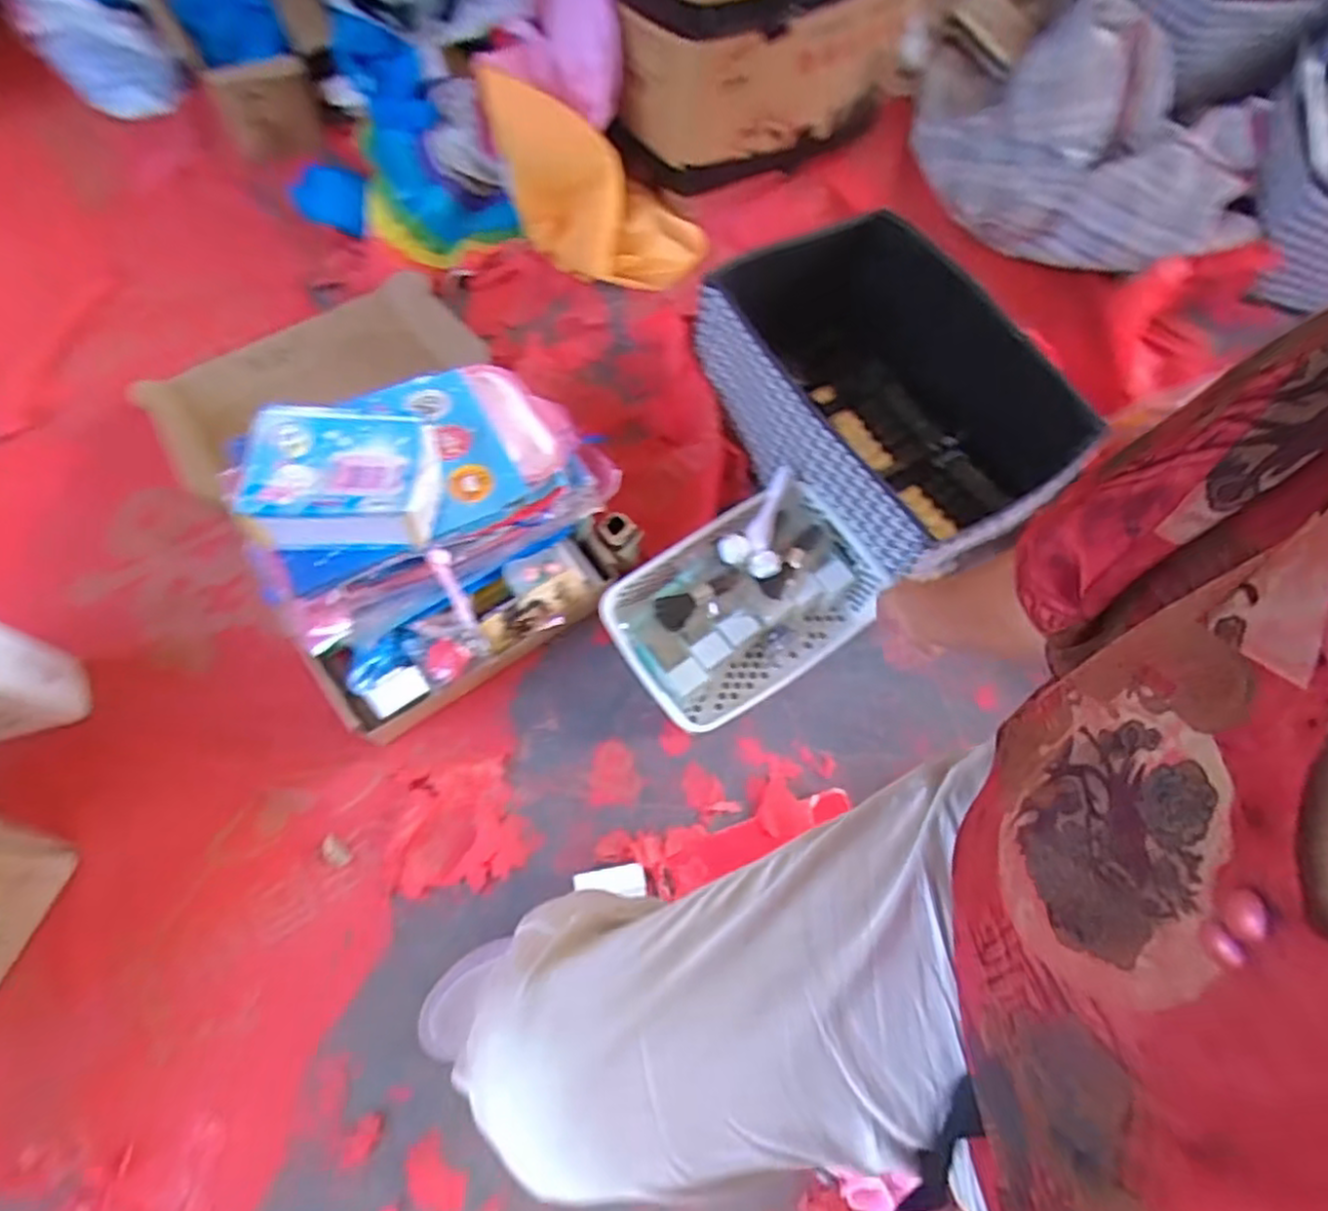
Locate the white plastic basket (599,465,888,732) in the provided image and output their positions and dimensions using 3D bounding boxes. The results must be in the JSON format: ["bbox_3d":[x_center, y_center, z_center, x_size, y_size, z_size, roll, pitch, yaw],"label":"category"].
[{"bbox_3d":[0.088,0.000,0.838,0.289,0.111,0.183,-33,73,-15],"label":"white plastic basket"}]

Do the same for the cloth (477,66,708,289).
[{"bbox_3d":[-0.094,-0.580,1.025,0.310,0.184,0.152,2,67,-2],"label":"cloth"}]

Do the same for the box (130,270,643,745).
[{"bbox_3d":[-0.330,-0.199,0.807,0.379,0.261,0.592,-36,74,-16],"label":"box"}]

